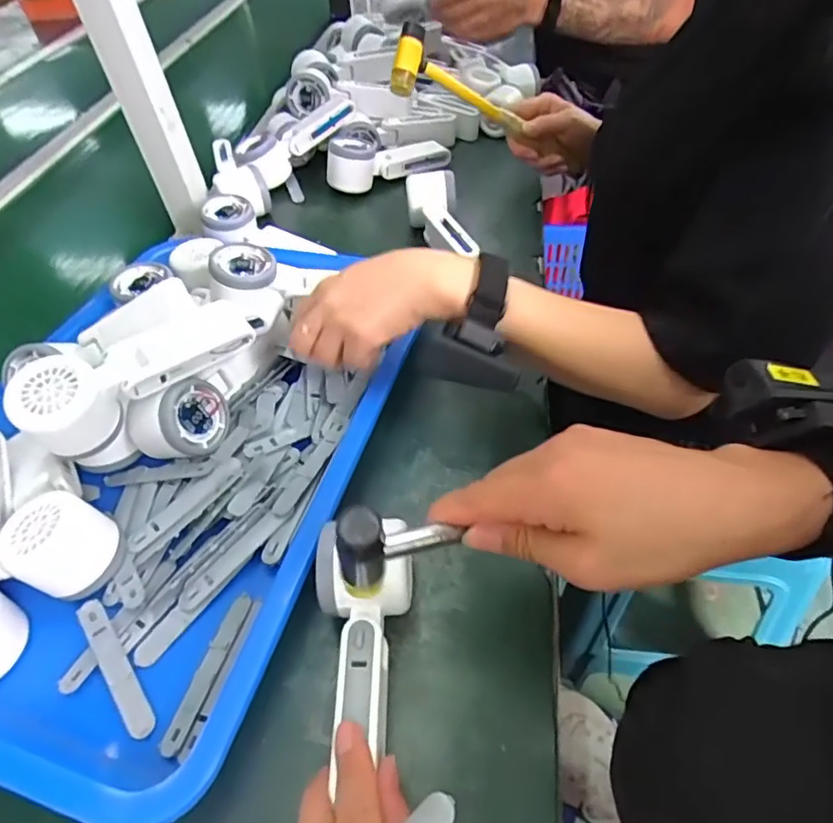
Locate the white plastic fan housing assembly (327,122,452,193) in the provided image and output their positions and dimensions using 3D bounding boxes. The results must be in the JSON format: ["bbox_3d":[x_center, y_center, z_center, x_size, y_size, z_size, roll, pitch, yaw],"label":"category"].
[{"bbox_3d":[-0.044,-0.341,0.751,0.167,0.053,0.102,-24,50,-15],"label":"white plastic fan housing assembly"}]

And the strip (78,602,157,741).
[{"bbox_3d":[-0.185,0.155,0.350,0.015,0.004,0.094,-30,60,-25],"label":"strip"}]

